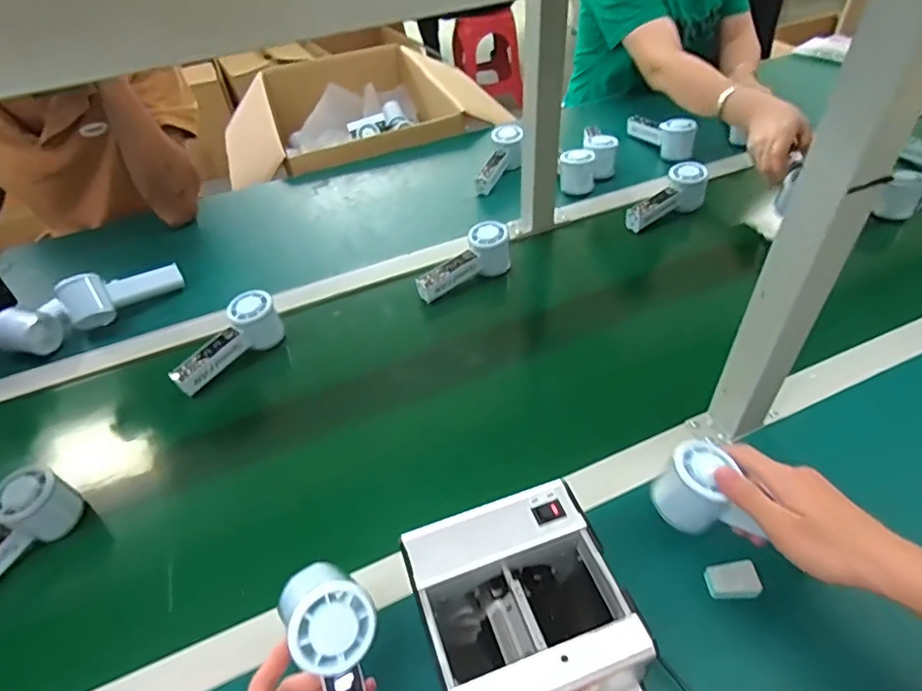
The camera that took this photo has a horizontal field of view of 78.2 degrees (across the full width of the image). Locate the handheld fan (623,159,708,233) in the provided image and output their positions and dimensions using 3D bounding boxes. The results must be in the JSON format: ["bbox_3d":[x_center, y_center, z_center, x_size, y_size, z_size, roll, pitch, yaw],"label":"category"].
[{"bbox_3d":[0.325,-0.222,0.902,0.151,0.075,0.052,-32,49,-5],"label":"handheld fan"}]

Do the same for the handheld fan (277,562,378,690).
[{"bbox_3d":[-0.079,0.235,0.398,0.059,0.149,0.056,-16,4,-11],"label":"handheld fan"}]

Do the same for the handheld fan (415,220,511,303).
[{"bbox_3d":[0.001,-0.118,0.810,0.147,0.066,0.047,-26,48,-20],"label":"handheld fan"}]

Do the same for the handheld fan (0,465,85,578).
[{"bbox_3d":[-0.441,0.190,0.535,0.046,0.063,0.150,13,48,18],"label":"handheld fan"}]

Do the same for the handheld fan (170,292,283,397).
[{"bbox_3d":[-0.300,-0.005,0.720,0.043,0.067,0.147,31,55,31],"label":"handheld fan"}]

